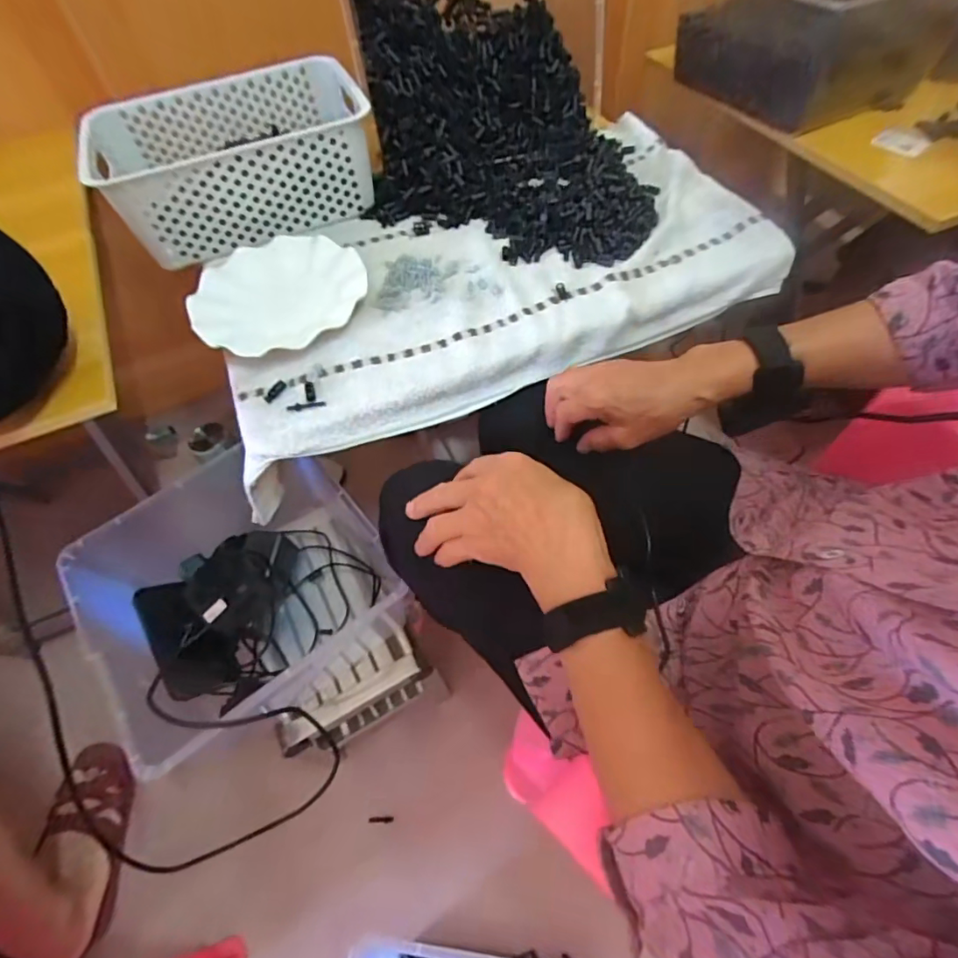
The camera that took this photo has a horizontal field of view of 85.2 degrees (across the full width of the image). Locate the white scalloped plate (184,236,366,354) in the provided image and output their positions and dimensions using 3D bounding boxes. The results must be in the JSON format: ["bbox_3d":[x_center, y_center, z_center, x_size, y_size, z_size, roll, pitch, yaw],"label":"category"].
[{"bbox_3d":[-0.217,-0.204,0.567,0.180,0.023,0.188,-2,57,3],"label":"white scalloped plate"}]

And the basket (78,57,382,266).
[{"bbox_3d":[-0.291,-0.395,0.634,0.293,0.092,0.198,-20,58,-9],"label":"basket"}]

